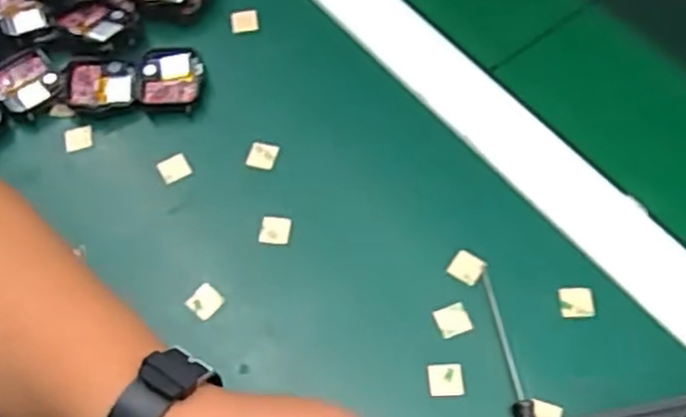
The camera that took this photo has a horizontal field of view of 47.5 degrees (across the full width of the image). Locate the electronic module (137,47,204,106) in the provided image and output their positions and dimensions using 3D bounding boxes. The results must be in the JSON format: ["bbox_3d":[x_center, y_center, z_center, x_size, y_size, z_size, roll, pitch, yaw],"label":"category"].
[{"bbox_3d":[-0.105,-0.080,0.473,0.039,0.008,0.041,-6,62,-2],"label":"electronic module"}]

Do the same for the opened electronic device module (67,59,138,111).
[{"bbox_3d":[-0.146,-0.073,0.473,0.041,0.013,0.034,-4,62,-1],"label":"opened electronic device module"}]

